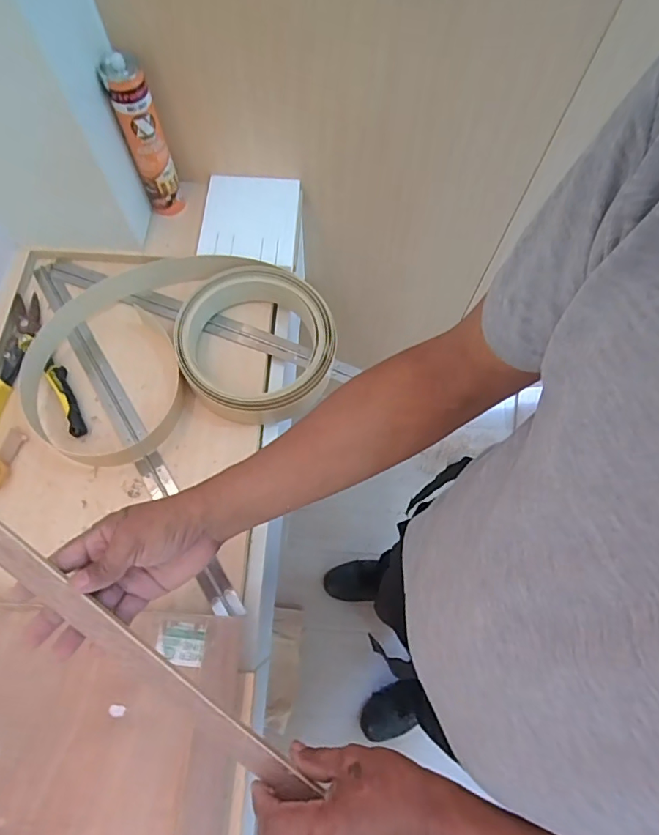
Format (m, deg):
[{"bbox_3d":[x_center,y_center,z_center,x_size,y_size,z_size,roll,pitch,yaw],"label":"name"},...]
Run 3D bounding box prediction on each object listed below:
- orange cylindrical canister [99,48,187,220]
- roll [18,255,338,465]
[{"bbox_3d":[-0.249,-0.371,0.680,0.053,0.215,0.046,-13,70,-6],"label":"orange cylindrical canister"},{"bbox_3d":[-0.207,-0.101,0.678,0.423,0.056,0.278,-12,68,-5],"label":"roll"}]

